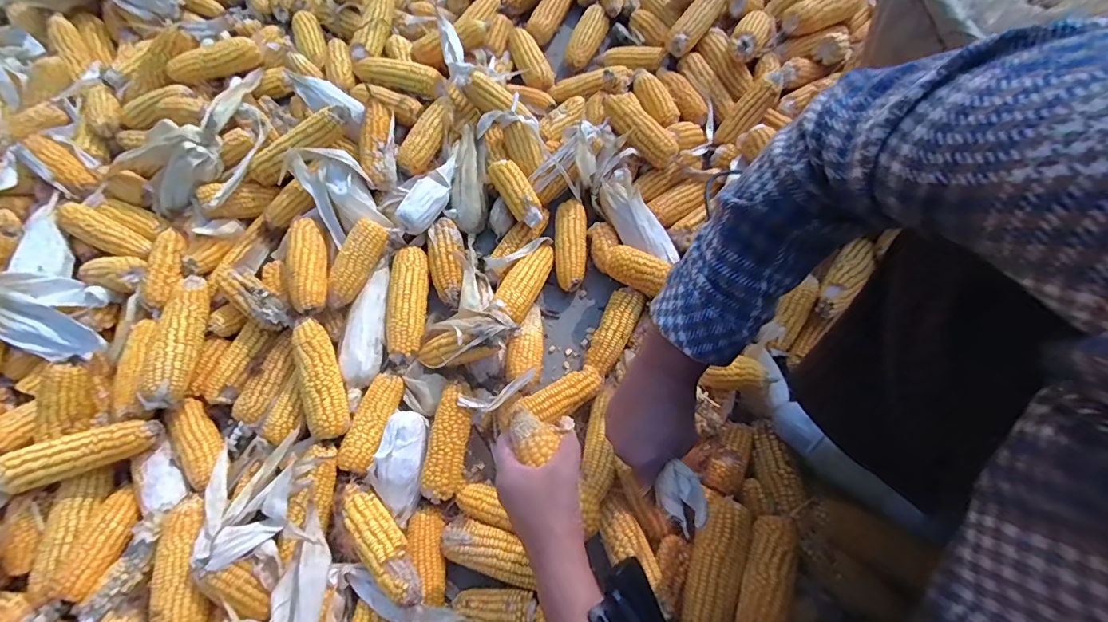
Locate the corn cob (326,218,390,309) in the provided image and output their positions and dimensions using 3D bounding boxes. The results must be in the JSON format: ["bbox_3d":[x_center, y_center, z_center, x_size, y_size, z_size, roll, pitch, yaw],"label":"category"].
[{"bbox_3d":[-0.278,-0.067,0.659,0.051,0.041,0.129,29,72,11],"label":"corn cob"}]

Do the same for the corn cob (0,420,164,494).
[{"bbox_3d":[-0.568,0.175,0.566,0.173,0.047,0.053,-13,69,-4],"label":"corn cob"}]

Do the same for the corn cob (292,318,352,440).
[{"bbox_3d":[-0.299,0.085,0.602,0.048,0.041,0.156,-19,70,-6],"label":"corn cob"}]

